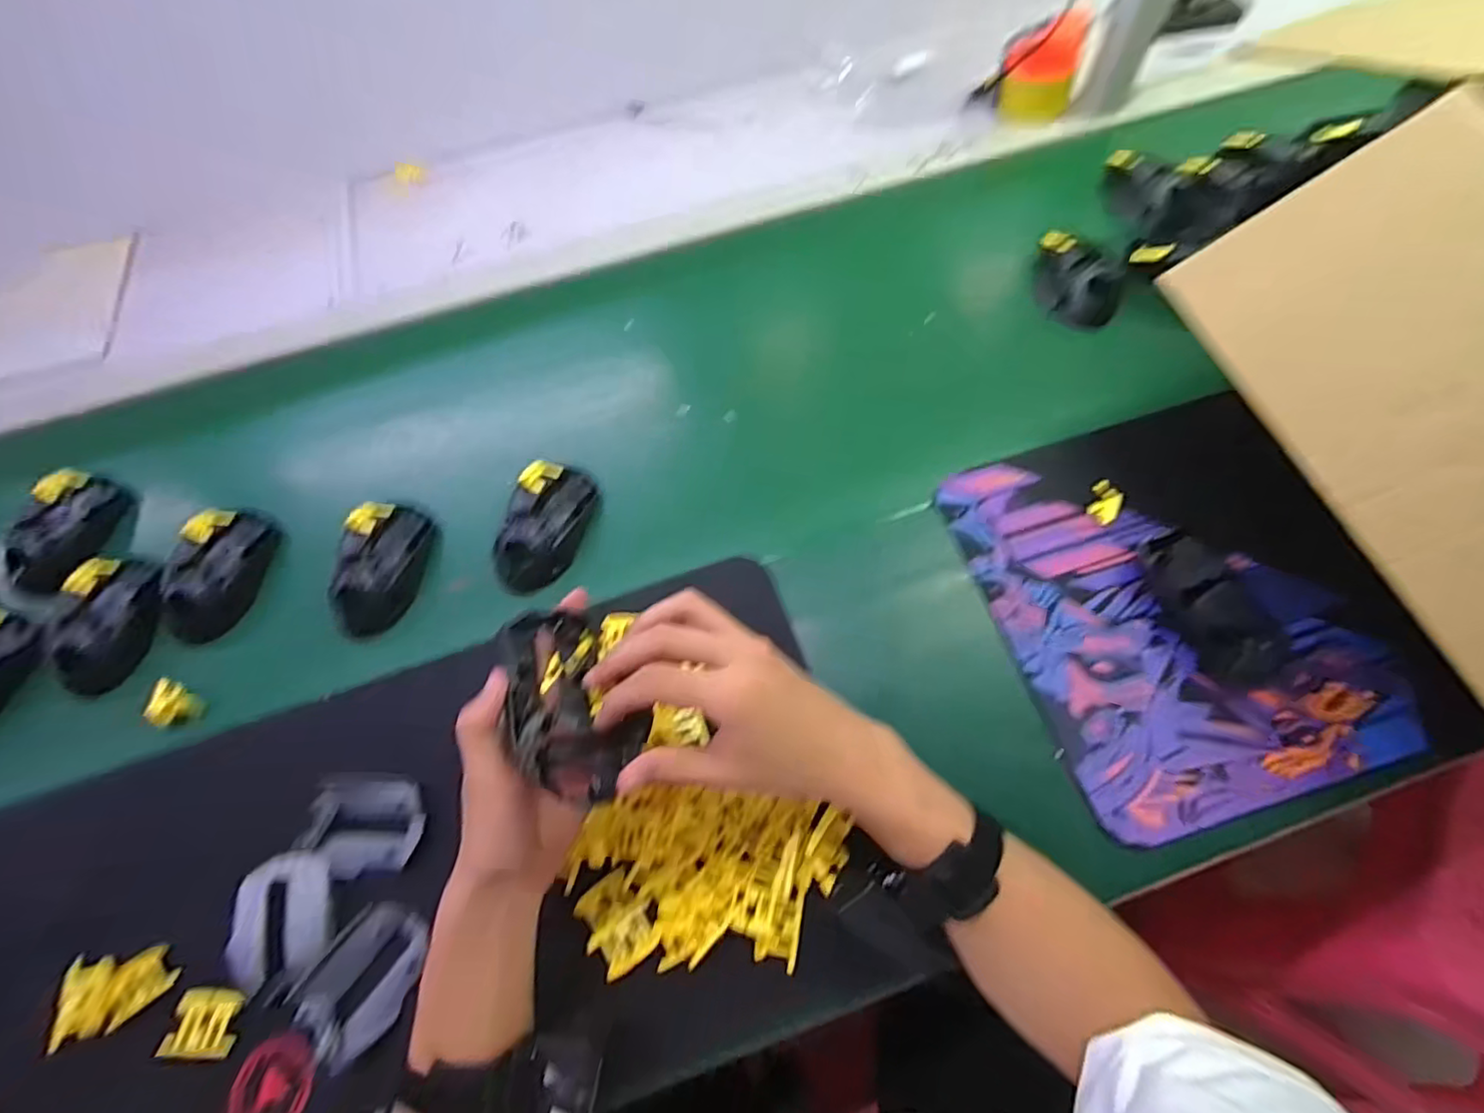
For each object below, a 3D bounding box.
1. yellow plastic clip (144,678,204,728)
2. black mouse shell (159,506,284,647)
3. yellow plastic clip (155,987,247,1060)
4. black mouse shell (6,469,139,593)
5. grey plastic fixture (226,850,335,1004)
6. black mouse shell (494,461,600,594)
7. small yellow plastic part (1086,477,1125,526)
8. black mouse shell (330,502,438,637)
[{"bbox_3d":[-0.436,0.115,0.494,0.017,0.036,0.033,-6,60,30],"label":"yellow plastic clip"},{"bbox_3d":[-0.436,0.010,0.539,0.057,0.033,0.119,0,64,3],"label":"black mouse shell"},{"bbox_3d":[-0.332,0.288,0.398,0.040,0.011,0.036,-2,66,2],"label":"yellow plastic clip"},{"bbox_3d":[-0.590,-0.025,0.563,0.063,0.038,0.113,1,64,3],"label":"black mouse shell"},{"bbox_3d":[-0.293,0.236,0.414,0.059,0.016,0.081,-8,64,-1],"label":"grey plastic fixture"},{"bbox_3d":[-0.162,-0.029,0.538,0.062,0.033,0.119,8,65,7],"label":"black mouse shell"},{"bbox_3d":[0.287,-0.044,0.508,0.026,0.007,0.036,35,72,17],"label":"small yellow plastic part"},{"bbox_3d":[-0.295,0.006,0.527,0.063,0.030,0.113,-2,64,2],"label":"black mouse shell"}]

